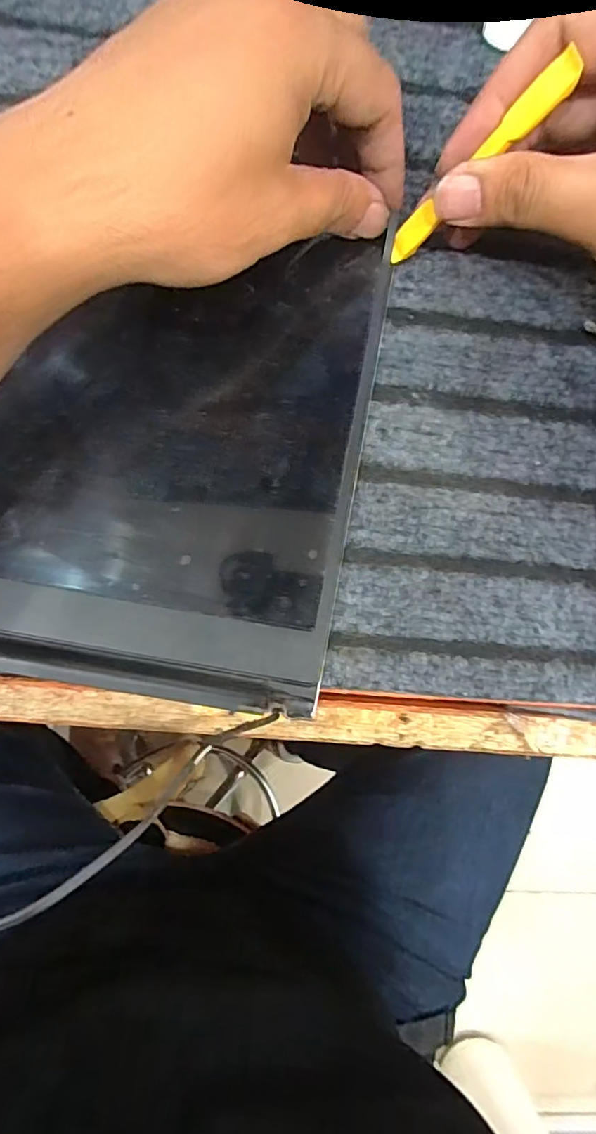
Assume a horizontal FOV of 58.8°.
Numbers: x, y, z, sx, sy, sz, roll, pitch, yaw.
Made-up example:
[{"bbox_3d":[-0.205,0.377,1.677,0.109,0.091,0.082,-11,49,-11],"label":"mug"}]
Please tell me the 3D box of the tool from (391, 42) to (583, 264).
[{"bbox_3d":[0.063,-0.144,0.194,0.004,0.079,0.010,-27,89,-40],"label":"tool"}]

